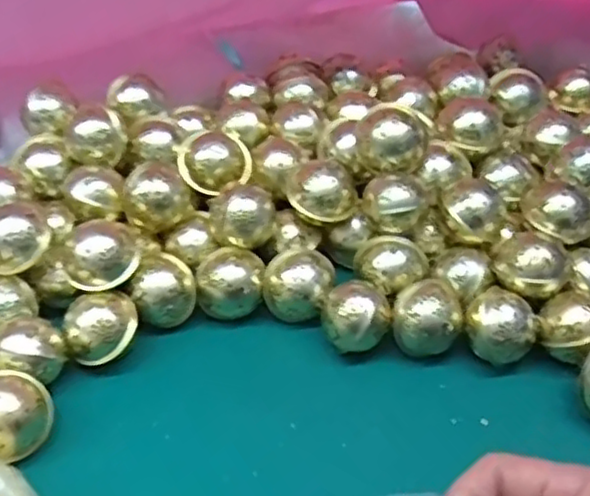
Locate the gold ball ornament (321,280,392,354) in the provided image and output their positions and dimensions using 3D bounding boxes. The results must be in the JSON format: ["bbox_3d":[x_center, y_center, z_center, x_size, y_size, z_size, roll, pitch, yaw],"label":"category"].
[{"bbox_3d":[0.050,0.056,0.584,0.055,0.042,0.051,3,43,4],"label":"gold ball ornament"}]

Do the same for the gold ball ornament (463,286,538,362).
[{"bbox_3d":[0.164,0.064,0.571,0.055,0.050,0.054,14,45,16],"label":"gold ball ornament"}]

